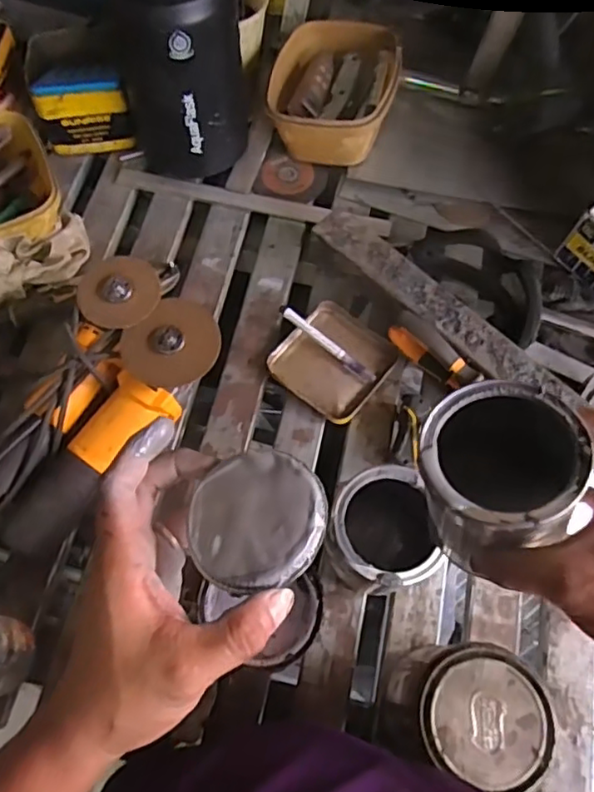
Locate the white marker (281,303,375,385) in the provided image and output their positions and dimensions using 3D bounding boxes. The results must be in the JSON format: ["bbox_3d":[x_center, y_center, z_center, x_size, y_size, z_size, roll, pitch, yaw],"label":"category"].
[{"bbox_3d":[0.034,-0.060,0.692,0.134,0.017,0.015,37,70,13],"label":"white marker"}]

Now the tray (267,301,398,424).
[{"bbox_3d":[0.042,-0.041,0.699,0.117,0.012,0.117,38,70,13],"label":"tray"}]

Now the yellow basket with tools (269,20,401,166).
[{"bbox_3d":[0.048,-0.399,0.810,0.158,0.083,0.187,13,67,3],"label":"yellow basket with tools"}]

